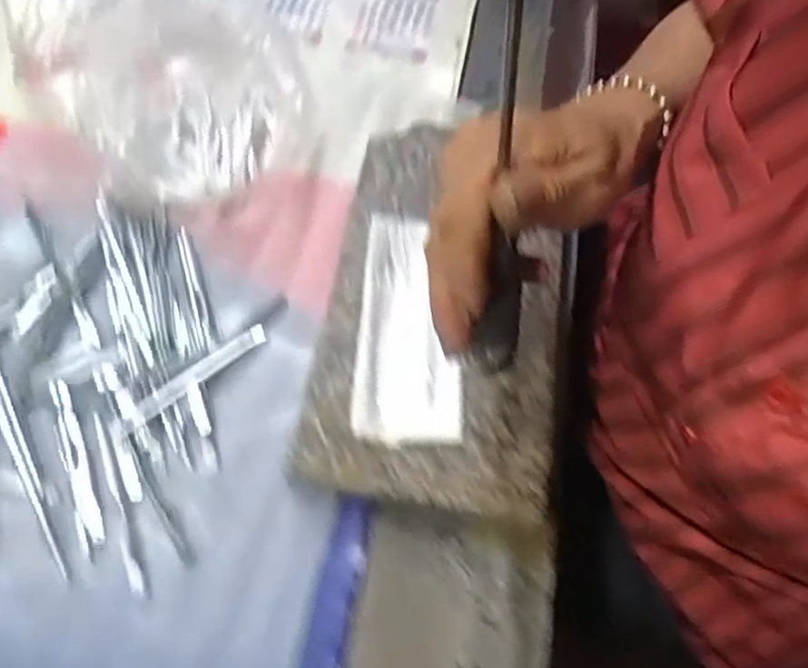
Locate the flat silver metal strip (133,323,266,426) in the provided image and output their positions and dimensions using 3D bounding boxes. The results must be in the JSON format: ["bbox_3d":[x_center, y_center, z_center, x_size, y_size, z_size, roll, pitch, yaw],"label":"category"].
[{"bbox_3d":[-0.117,0.023,0.380,0.086,0.007,0.011,-37,73,-18],"label":"flat silver metal strip"}]

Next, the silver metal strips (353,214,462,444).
[{"bbox_3d":[0.004,-0.007,0.368,0.056,0.009,0.134,4,70,-4],"label":"silver metal strips"}]

